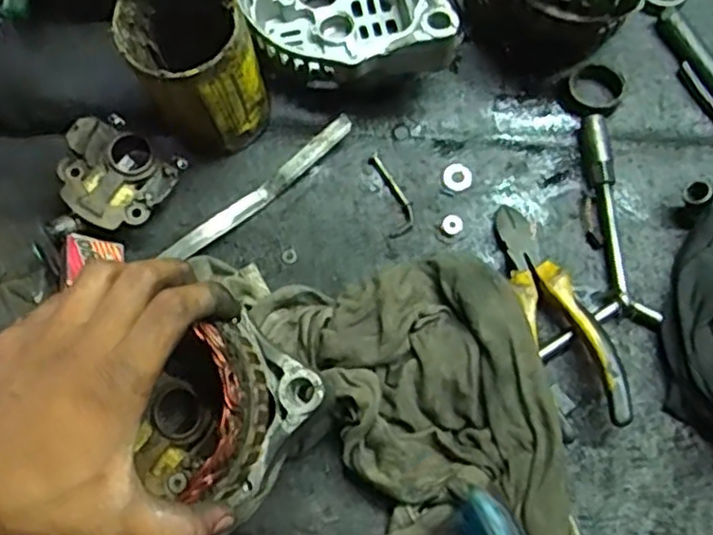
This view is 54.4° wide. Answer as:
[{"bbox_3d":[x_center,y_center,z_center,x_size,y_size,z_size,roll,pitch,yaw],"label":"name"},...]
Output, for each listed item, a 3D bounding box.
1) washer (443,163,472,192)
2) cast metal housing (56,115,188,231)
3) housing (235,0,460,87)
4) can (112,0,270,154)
[{"bbox_3d":[0.070,-0.063,0.484,0.020,0.004,0.021,-1,71,2],"label":"washer"},{"bbox_3d":[-0.165,-0.061,0.478,0.070,0.040,0.071,-1,71,2],"label":"cast metal housing"},{"bbox_3d":[-0.010,-0.177,0.482,0.122,0.081,0.134,-14,71,-3],"label":"housing"},{"bbox_3d":[-0.102,-0.127,0.452,0.071,0.118,0.072,-1,71,2],"label":"can"}]

